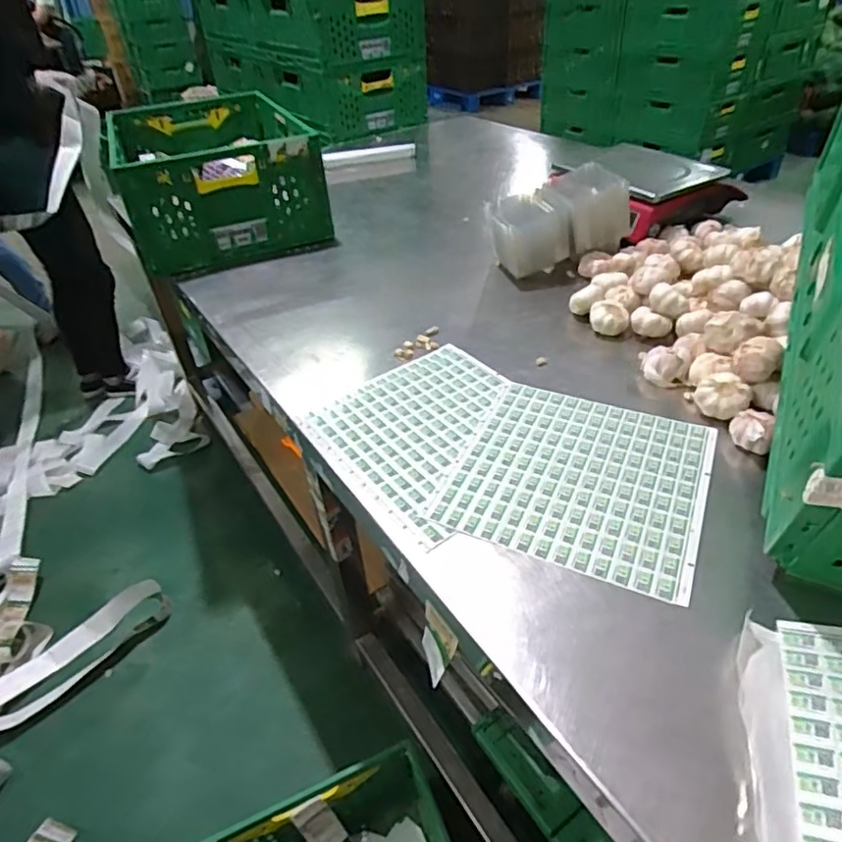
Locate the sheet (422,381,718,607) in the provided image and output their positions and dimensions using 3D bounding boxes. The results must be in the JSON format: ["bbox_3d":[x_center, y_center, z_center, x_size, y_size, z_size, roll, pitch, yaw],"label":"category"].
[{"bbox_3d":[0.186,0.059,0.678,0.270,0.004,0.276,15,43,23],"label":"sheet"}]

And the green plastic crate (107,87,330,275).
[{"bbox_3d":[-0.484,-0.587,1.367,0.401,0.215,0.608,-18,41,-16],"label":"green plastic crate"}]

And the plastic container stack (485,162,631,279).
[{"bbox_3d":[0.254,-0.373,1.089,0.248,0.145,0.136,-18,41,-15],"label":"plastic container stack"}]

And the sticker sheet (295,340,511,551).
[{"bbox_3d":[0.023,0.008,0.755,0.280,0.006,0.278,-29,45,-27],"label":"sticker sheet"}]

